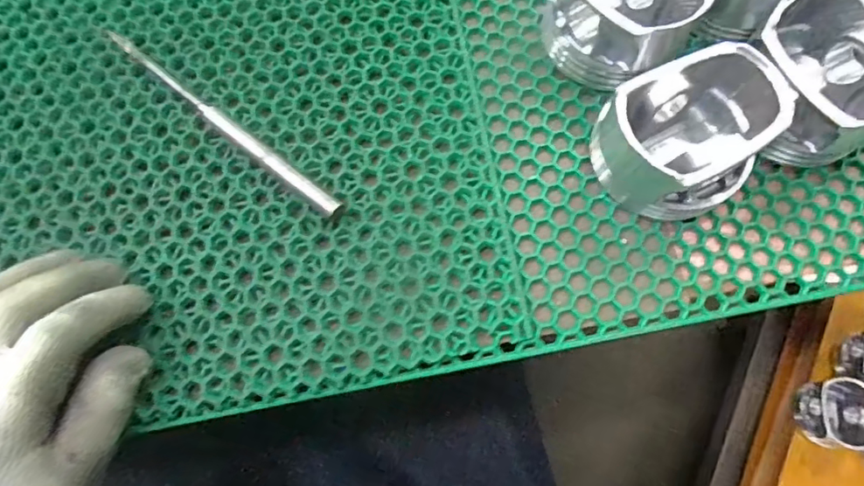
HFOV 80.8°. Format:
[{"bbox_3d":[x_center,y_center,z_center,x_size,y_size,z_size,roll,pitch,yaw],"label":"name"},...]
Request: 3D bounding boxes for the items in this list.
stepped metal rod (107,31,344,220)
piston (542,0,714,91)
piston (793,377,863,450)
[{"bbox_3d":[-0.118,-0.067,0.279,0.178,0.013,0.010,37,78,11],"label":"stepped metal rod"},{"bbox_3d":[0.098,-0.124,0.270,0.067,0.049,0.072,-31,76,-7],"label":"piston"},{"bbox_3d":[0.473,0.197,0.589,0.077,0.050,0.074,-1,73,4],"label":"piston"}]

